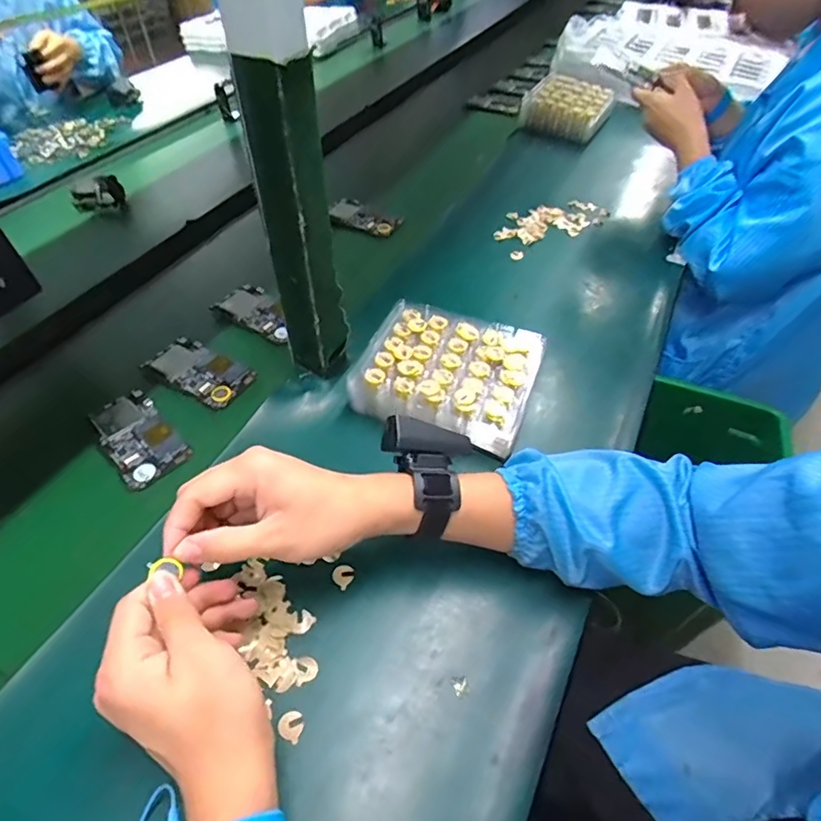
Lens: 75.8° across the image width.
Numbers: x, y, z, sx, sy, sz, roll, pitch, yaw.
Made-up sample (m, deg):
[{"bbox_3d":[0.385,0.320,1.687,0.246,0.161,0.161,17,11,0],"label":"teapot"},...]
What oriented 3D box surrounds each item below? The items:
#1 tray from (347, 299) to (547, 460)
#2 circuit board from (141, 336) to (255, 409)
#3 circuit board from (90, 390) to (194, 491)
[{"bbox_3d":[0.035,-0.036,0.562,0.184,0.057,0.155,17,51,13],"label":"tray"},{"bbox_3d":[-0.240,-0.048,0.600,0.123,0.007,0.065,27,54,20],"label":"circuit board"},{"bbox_3d":[-0.278,0.026,0.537,0.062,0.005,0.124,-34,58,-27],"label":"circuit board"}]

